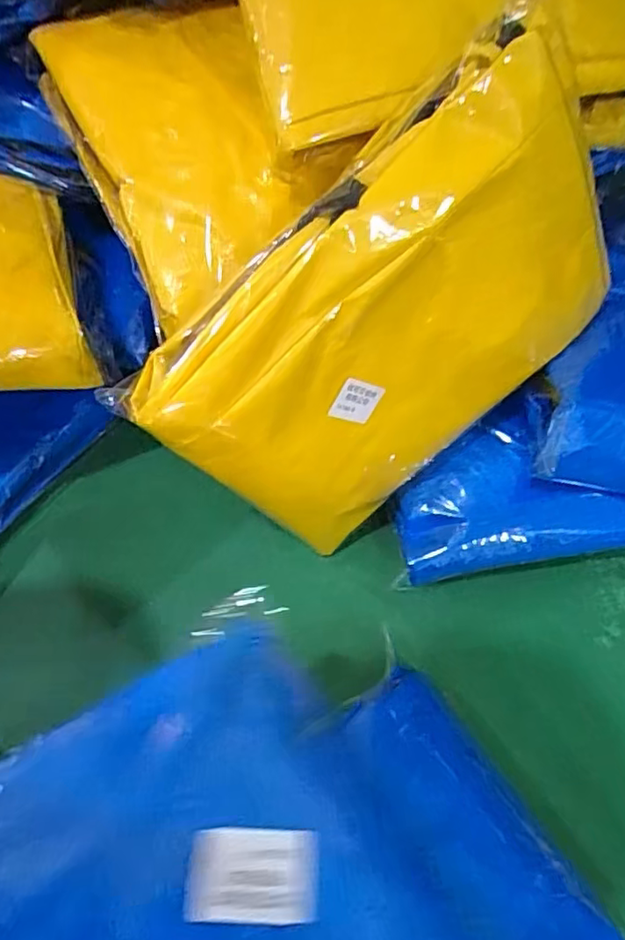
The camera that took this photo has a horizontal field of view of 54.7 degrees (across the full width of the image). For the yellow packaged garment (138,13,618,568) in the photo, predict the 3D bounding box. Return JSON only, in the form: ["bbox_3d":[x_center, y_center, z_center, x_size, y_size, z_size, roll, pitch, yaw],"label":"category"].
[{"bbox_3d":[0.064,-0.087,0.421,0.311,0.229,0.039,-42,48,6],"label":"yellow packaged garment"}]

